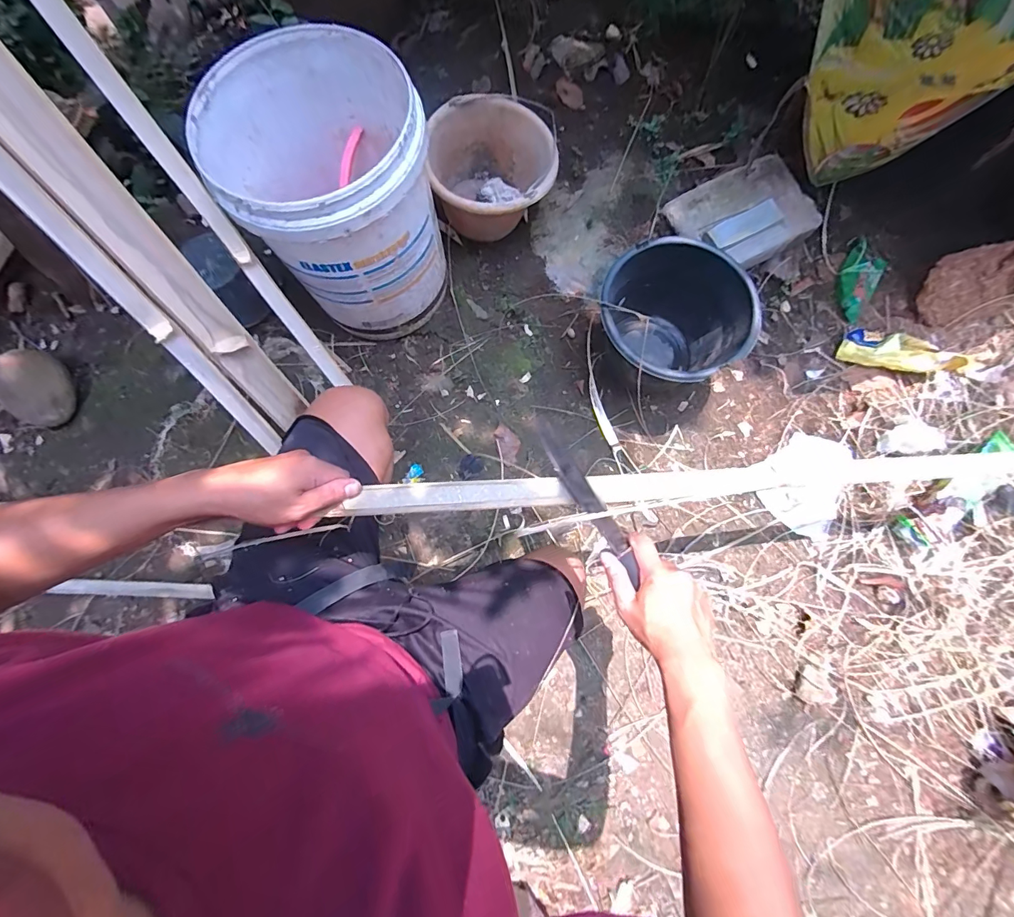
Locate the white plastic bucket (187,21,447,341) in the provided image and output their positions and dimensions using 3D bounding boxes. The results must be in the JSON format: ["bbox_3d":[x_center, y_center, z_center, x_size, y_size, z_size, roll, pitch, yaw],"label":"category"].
[{"bbox_3d":[-0.269,-0.413,0.756,0.293,0.356,0.305,0,73,1],"label":"white plastic bucket"}]

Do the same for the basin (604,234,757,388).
[{"bbox_3d":[0.312,-0.242,0.881,0.265,0.230,0.258,16,74,6],"label":"basin"}]

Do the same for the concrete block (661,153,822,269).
[{"bbox_3d":[0.509,-0.526,0.962,0.276,0.055,0.198,-24,74,-6],"label":"concrete block"}]

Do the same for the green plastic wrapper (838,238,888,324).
[{"bbox_3d":[0.777,-0.381,0.969,0.074,0.032,0.170,12,88,5],"label":"green plastic wrapper"}]

